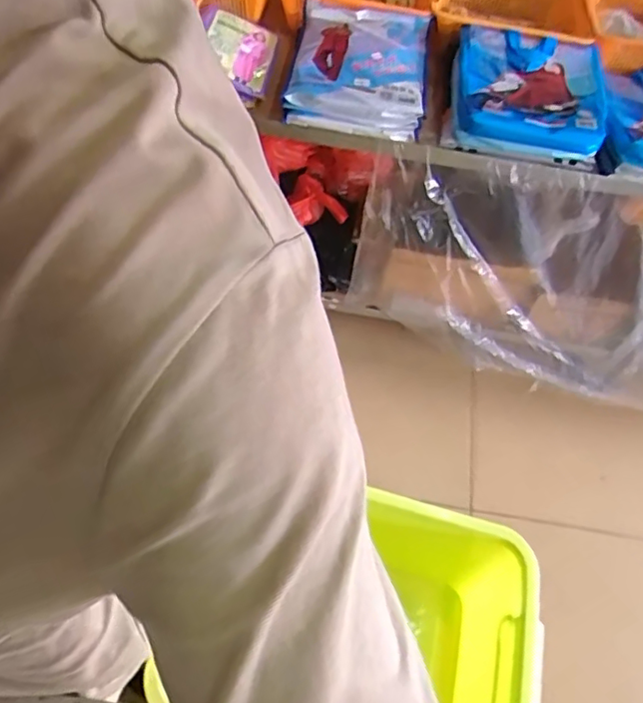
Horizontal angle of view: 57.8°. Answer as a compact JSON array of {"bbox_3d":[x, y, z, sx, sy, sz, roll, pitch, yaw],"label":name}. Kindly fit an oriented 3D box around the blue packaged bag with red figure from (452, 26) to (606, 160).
[{"bbox_3d":[0.419,-0.528,1.201,0.306,0.088,0.327,7,56,0],"label":"blue packaged bag with red figure"}]

